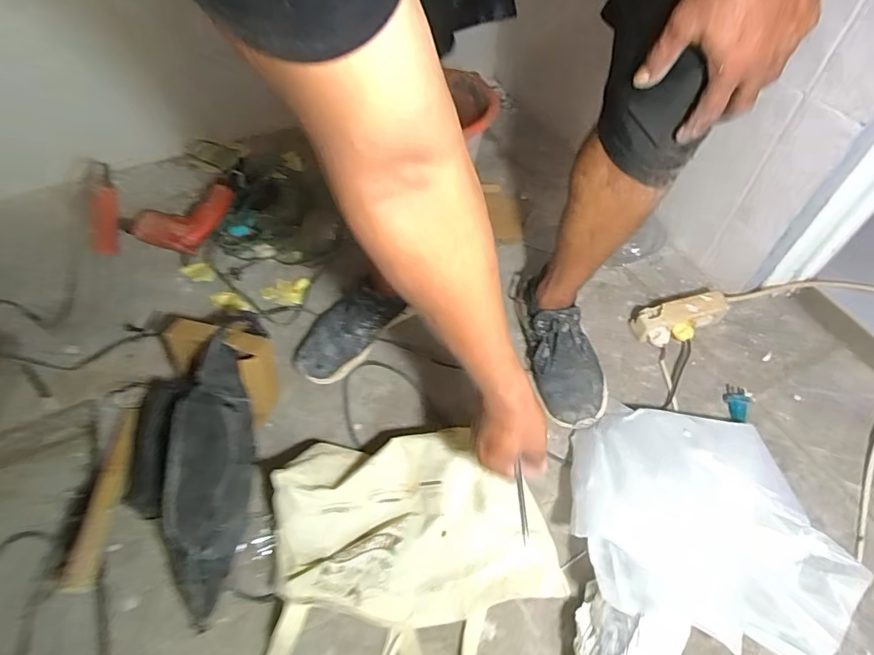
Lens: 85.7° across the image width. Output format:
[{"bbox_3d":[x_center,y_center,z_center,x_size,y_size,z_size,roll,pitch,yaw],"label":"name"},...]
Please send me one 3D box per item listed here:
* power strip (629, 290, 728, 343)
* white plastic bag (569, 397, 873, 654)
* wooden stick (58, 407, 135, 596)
[{"bbox_3d":[0.426,-0.013,0.826,0.158,0.063,0.059,-12,54,-6],"label":"power strip"},{"bbox_3d":[0.350,0.254,0.620,0.333,0.095,0.265,9,55,9],"label":"white plastic bag"},{"bbox_3d":[-0.482,0.242,0.687,0.038,0.027,0.252,-6,54,-2],"label":"wooden stick"}]

